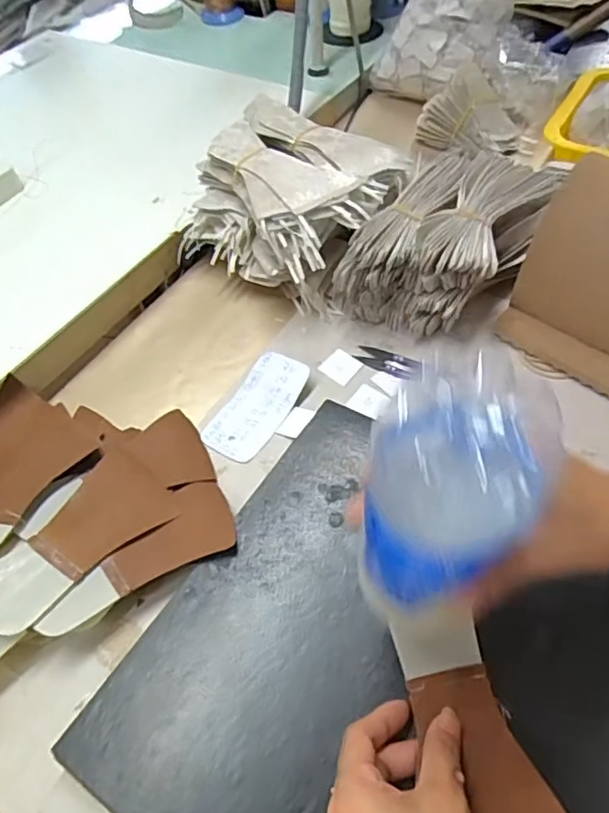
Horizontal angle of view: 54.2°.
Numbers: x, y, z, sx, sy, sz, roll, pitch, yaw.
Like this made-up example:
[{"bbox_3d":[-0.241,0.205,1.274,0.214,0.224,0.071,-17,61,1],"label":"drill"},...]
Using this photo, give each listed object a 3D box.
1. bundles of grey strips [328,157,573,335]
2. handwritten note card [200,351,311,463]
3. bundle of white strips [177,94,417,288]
[{"bbox_3d":[0.144,-0.159,0.561,0.121,0.087,0.240,32,62,25],"label":"bundles of grey strips"},{"bbox_3d":[-0.040,-0.003,0.503,0.053,0.016,0.100,24,59,21],"label":"handwritten note card"},{"bbox_3d":[-0.011,-0.197,0.591,0.186,0.110,0.164,27,59,23],"label":"bundle of white strips"}]

